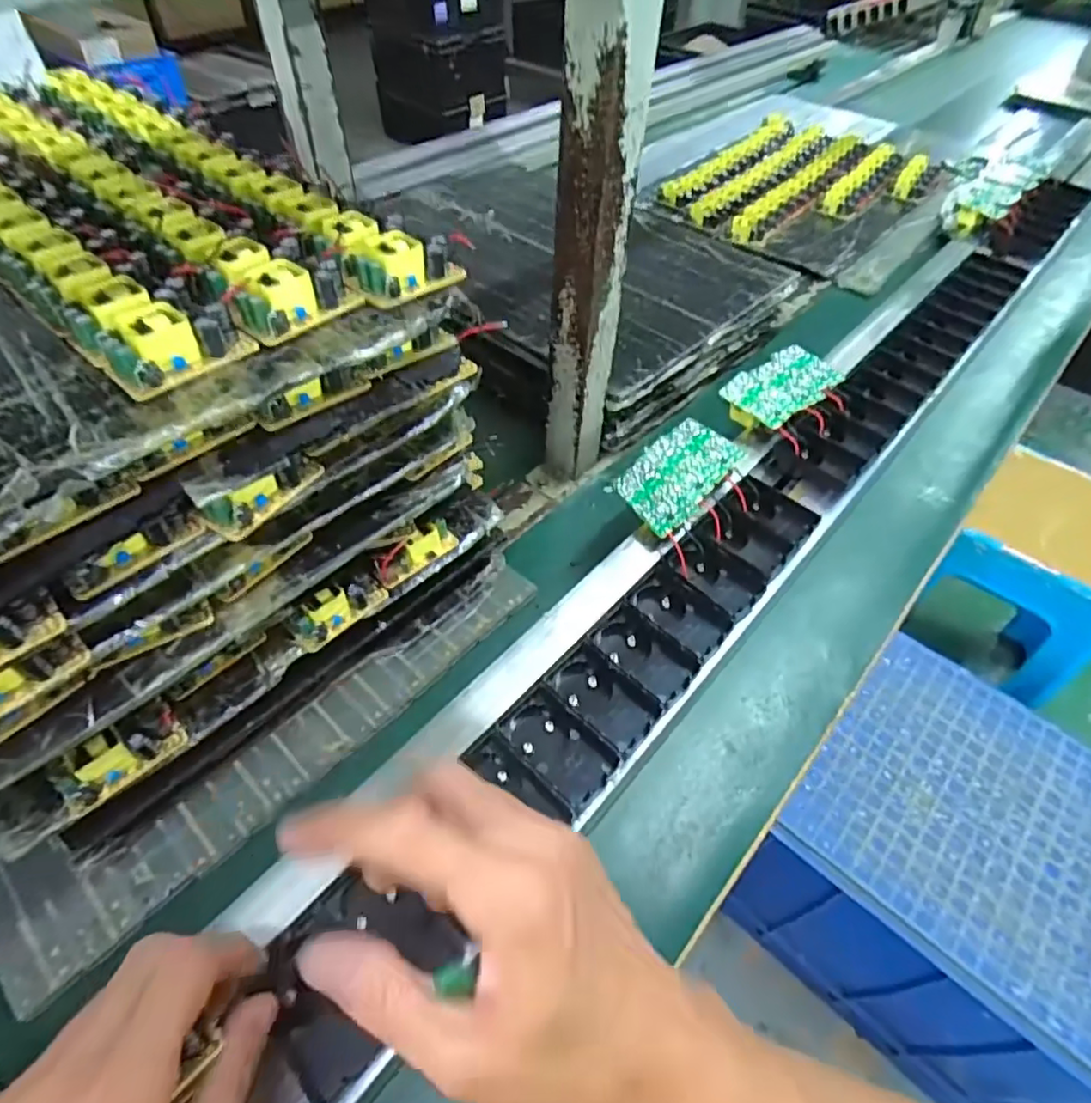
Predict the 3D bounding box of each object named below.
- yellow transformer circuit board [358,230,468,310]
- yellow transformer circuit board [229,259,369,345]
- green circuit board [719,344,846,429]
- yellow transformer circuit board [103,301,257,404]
[{"bbox_3d":[-0.081,-0.167,0.363,0.064,0.027,0.031,-34,59,-25],"label":"yellow transformer circuit board"},{"bbox_3d":[-0.135,-0.137,0.333,0.062,0.024,0.031,-36,60,-26],"label":"yellow transformer circuit board"},{"bbox_3d":[0.221,-0.149,0.585,0.111,0.028,0.067,-31,58,-24],"label":"green circuit board"},{"bbox_3d":[-0.181,-0.103,0.304,0.033,0.024,0.063,38,60,26],"label":"yellow transformer circuit board"}]

